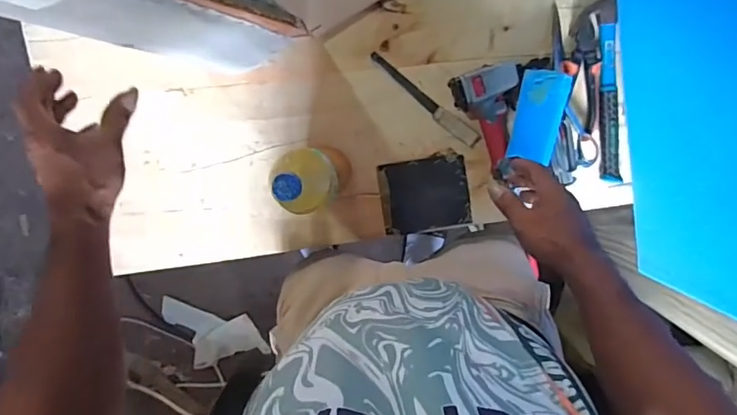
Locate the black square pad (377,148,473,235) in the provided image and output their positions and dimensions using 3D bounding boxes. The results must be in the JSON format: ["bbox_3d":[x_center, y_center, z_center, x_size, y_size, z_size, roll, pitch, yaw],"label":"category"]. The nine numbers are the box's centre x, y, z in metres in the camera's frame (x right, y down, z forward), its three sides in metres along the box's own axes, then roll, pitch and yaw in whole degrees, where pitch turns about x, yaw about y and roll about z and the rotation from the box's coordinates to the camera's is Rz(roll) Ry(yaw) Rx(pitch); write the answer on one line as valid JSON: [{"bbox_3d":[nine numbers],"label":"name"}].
[{"bbox_3d":[0.089,-0.021,0.803,0.136,0.014,0.115,-8,97,4],"label":"black square pad"}]

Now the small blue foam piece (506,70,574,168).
[{"bbox_3d":[0.245,-0.132,0.733,0.065,0.010,0.122,14,109,20],"label":"small blue foam piece"}]

